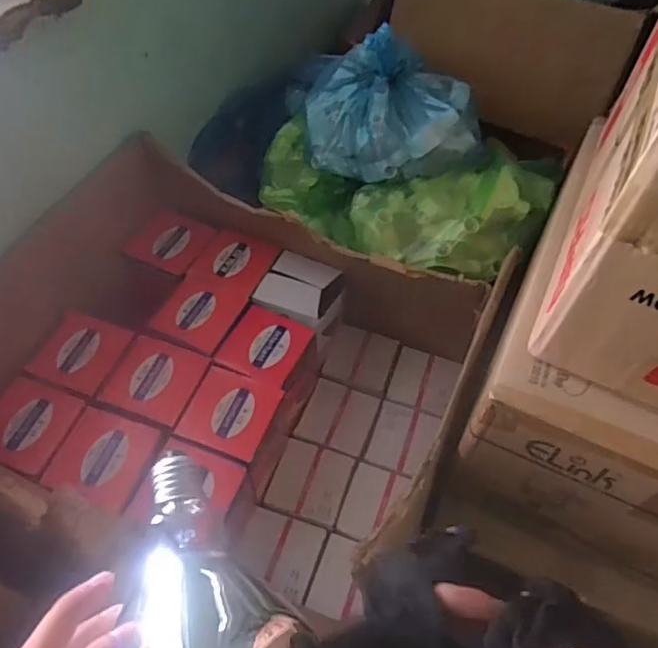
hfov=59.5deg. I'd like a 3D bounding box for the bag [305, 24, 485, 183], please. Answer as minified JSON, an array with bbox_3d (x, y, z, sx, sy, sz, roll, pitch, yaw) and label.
[{"bbox_3d":[0.095,-0.319,0.865,0.260,0.114,0.203,2,56,0],"label":"bag"}]

